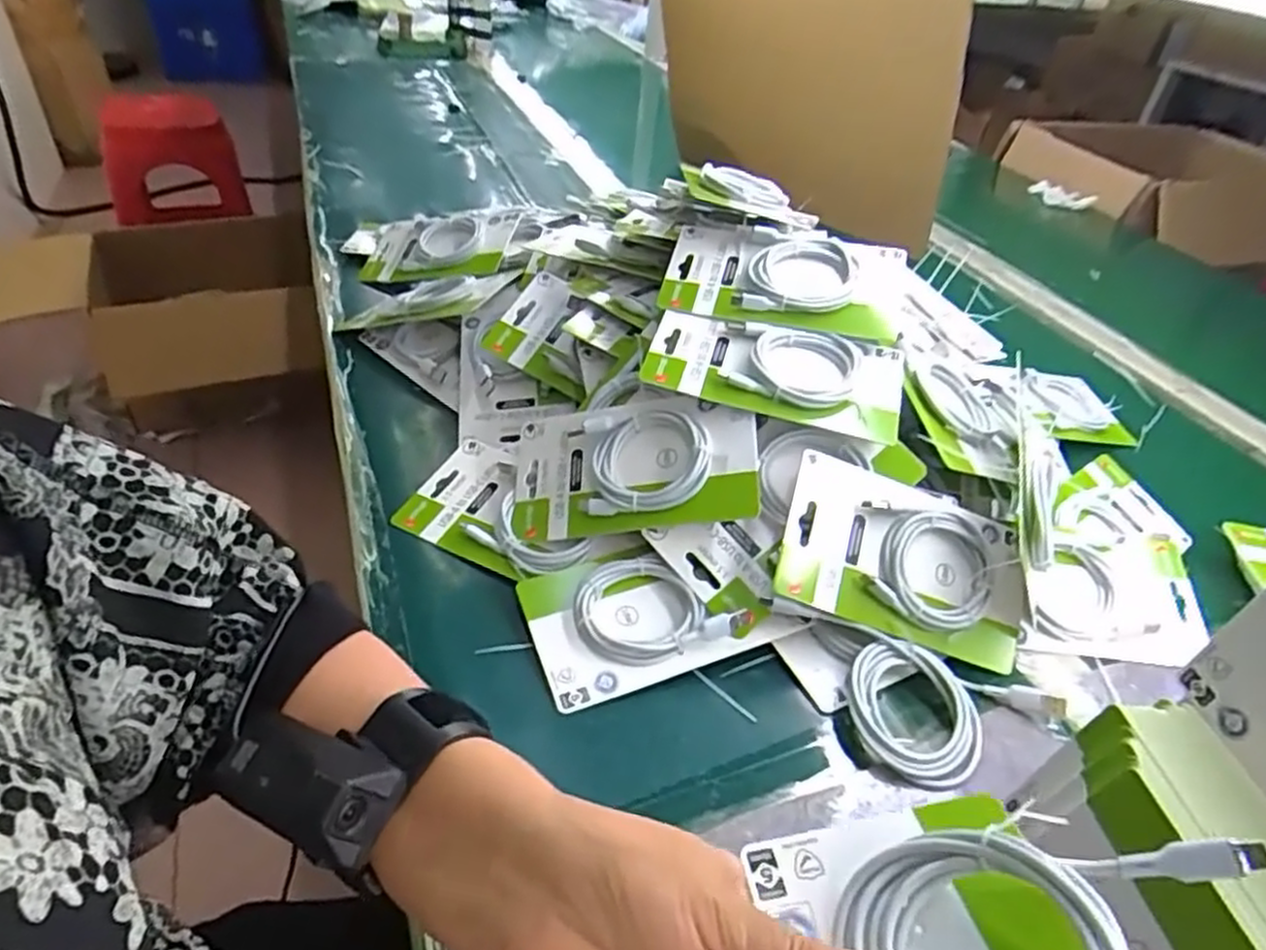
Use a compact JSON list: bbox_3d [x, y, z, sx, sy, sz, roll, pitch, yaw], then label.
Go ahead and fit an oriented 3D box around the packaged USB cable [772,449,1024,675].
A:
[{"bbox_3d":[0.184,0.058,0.493,0.179,0.019,0.099,20,78,-6],"label":"packaged USB cable"}]

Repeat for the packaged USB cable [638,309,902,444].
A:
[{"bbox_3d":[0.100,-0.076,0.533,0.178,0.018,0.084,11,53,7],"label":"packaged USB cable"}]

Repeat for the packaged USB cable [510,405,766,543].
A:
[{"bbox_3d":[-0.004,-0.004,0.525,0.178,0.020,0.094,-7,67,19],"label":"packaged USB cable"}]

